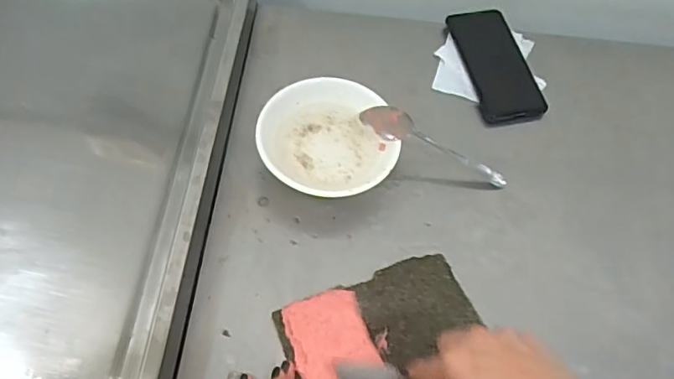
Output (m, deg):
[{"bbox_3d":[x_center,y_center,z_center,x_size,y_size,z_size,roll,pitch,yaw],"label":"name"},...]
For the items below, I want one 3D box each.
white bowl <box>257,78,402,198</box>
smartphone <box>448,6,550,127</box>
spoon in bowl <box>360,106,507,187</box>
[{"bbox_3d":[-0.007,-0.051,0.566,0.141,0.043,0.132,1,61,-2],"label":"white bowl"},{"bbox_3d":[0.196,-0.154,0.660,0.074,0.017,0.166,-9,62,-8],"label":"smartphone"},{"bbox_3d":[0.107,-0.045,0.575,0.175,0.025,0.034,24,60,-12],"label":"spoon in bowl"}]

